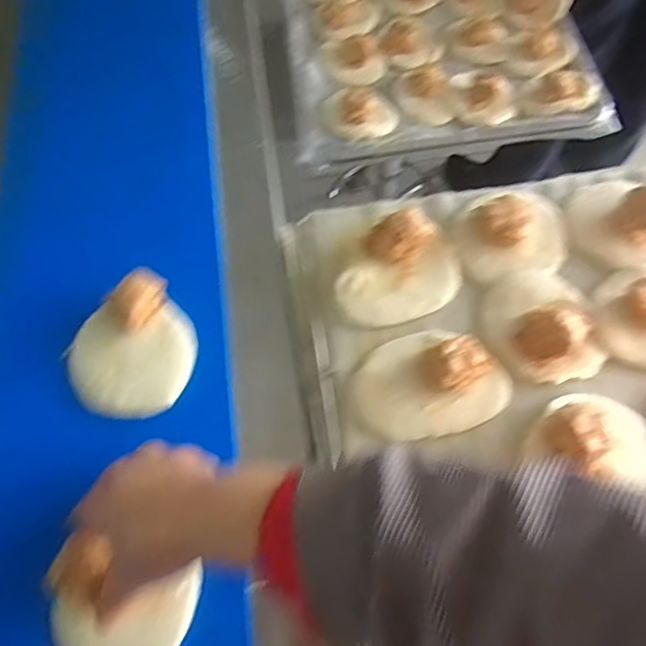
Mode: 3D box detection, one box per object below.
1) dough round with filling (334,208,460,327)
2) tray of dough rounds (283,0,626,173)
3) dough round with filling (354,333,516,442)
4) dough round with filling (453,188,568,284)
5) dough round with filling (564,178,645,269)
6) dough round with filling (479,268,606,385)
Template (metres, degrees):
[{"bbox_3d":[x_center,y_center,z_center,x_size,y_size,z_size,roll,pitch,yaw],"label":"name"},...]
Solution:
[{"bbox_3d":[0.063,-0.042,0.483,0.078,0.032,0.099,29,67,16],"label":"dough round with filling"},{"bbox_3d":[0.133,-0.496,0.907,0.399,0.054,0.604,-9,63,-3],"label":"tray of dough rounds"},{"bbox_3d":[0.078,0.038,0.439,0.111,0.034,0.075,-10,63,-4],"label":"dough round with filling"},{"bbox_3d":[0.155,-0.079,0.500,0.093,0.036,0.084,-12,63,-4],"label":"dough round with filling"},{"bbox_3d":[0.251,-0.084,0.503,0.084,0.033,0.098,-33,66,-15],"label":"dough round with filling"},{"bbox_3d":[0.165,-0.003,0.458,0.078,0.037,0.088,-14,63,-5],"label":"dough round with filling"}]

